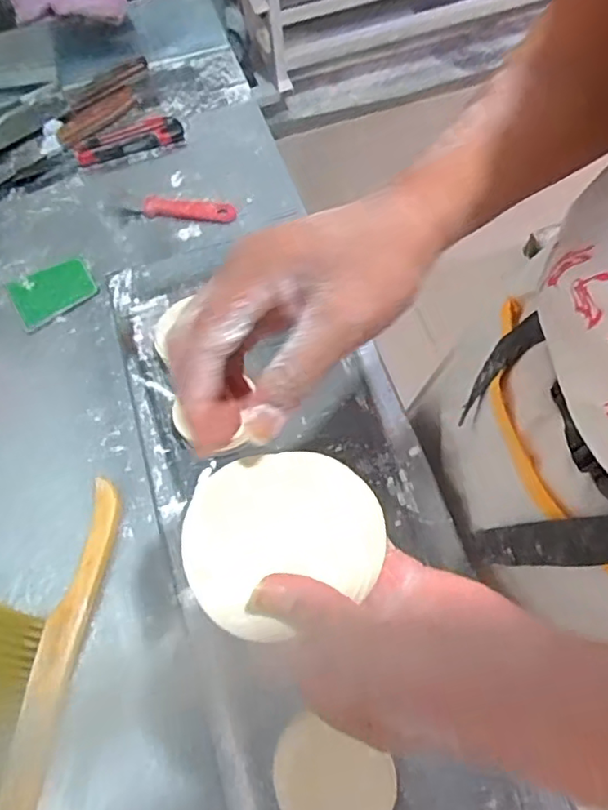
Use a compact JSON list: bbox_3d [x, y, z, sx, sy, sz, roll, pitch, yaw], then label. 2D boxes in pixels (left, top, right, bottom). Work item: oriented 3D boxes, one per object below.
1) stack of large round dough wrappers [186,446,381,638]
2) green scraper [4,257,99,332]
[{"bbox_3d":[-0.009,0.064,0.284,0.094,0.015,0.080,-13,67,-5],"label":"stack of large round dough wrappers"},{"bbox_3d":[-0.303,-0.138,0.712,0.094,0.006,0.071,-27,76,-13],"label":"green scraper"}]

